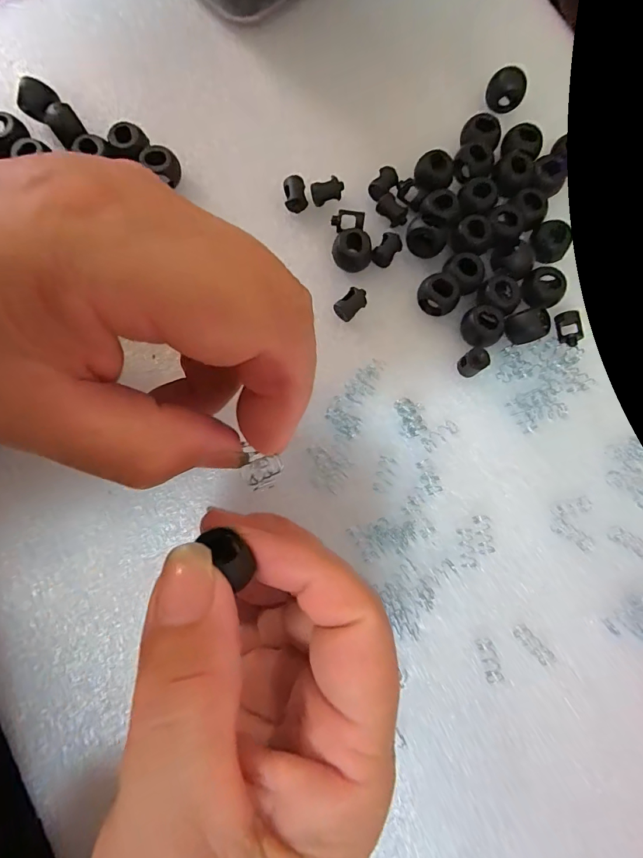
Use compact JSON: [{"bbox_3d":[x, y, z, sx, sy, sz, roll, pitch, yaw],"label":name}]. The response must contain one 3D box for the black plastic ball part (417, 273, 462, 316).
[{"bbox_3d":[0.052,-0.059,0.187,0.017,0.015,0.014,19,81,2],"label":"black plastic ball part"}]

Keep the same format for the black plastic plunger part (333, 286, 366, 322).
[{"bbox_3d":[0.013,-0.055,0.187,0.015,0.008,0.009,-43,84,-8],"label":"black plastic plunger part"}]

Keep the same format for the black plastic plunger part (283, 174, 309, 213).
[{"bbox_3d":[-0.012,-0.108,0.195,0.010,0.009,0.013,-5,81,-2],"label":"black plastic plunger part"}]

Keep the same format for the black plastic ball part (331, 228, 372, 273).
[{"bbox_3d":[0.014,-0.080,0.190,0.017,0.012,0.016,0,81,-1],"label":"black plastic ball part"}]

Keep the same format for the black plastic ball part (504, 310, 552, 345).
[{"bbox_3d":[0.088,-0.043,0.180,0.017,0.014,0.010,-6,81,-2],"label":"black plastic ball part"}]

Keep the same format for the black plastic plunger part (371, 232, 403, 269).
[{"bbox_3d":[0.030,-0.080,0.191,0.009,0.009,0.015,37,82,4],"label":"black plastic plunger part"}]

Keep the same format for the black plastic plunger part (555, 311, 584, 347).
[{"bbox_3d":[0.110,-0.044,0.186,0.010,0.005,0.015,-13,82,-3],"label":"black plastic plunger part"}]

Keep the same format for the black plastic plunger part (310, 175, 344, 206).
[{"bbox_3d":[0.003,-0.110,0.196,0.015,0.008,0.007,-18,82,-4],"label":"black plastic plunger part"}]

